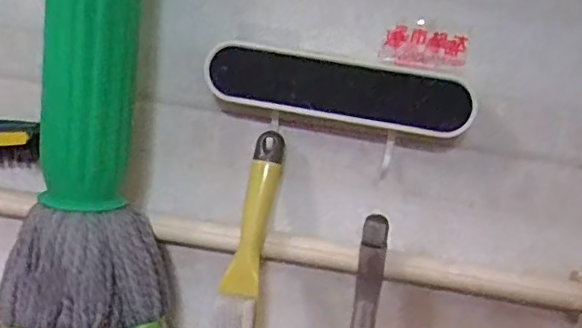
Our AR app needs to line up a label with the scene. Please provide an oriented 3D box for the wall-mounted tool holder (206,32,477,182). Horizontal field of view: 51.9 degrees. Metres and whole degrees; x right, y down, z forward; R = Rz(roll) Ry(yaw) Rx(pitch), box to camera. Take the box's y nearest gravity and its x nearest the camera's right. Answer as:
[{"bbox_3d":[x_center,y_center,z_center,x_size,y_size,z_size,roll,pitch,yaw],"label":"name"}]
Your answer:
[{"bbox_3d":[0.036,-0.062,0.489,0.215,0.049,0.029,11,14,12],"label":"wall-mounted tool holder"}]

